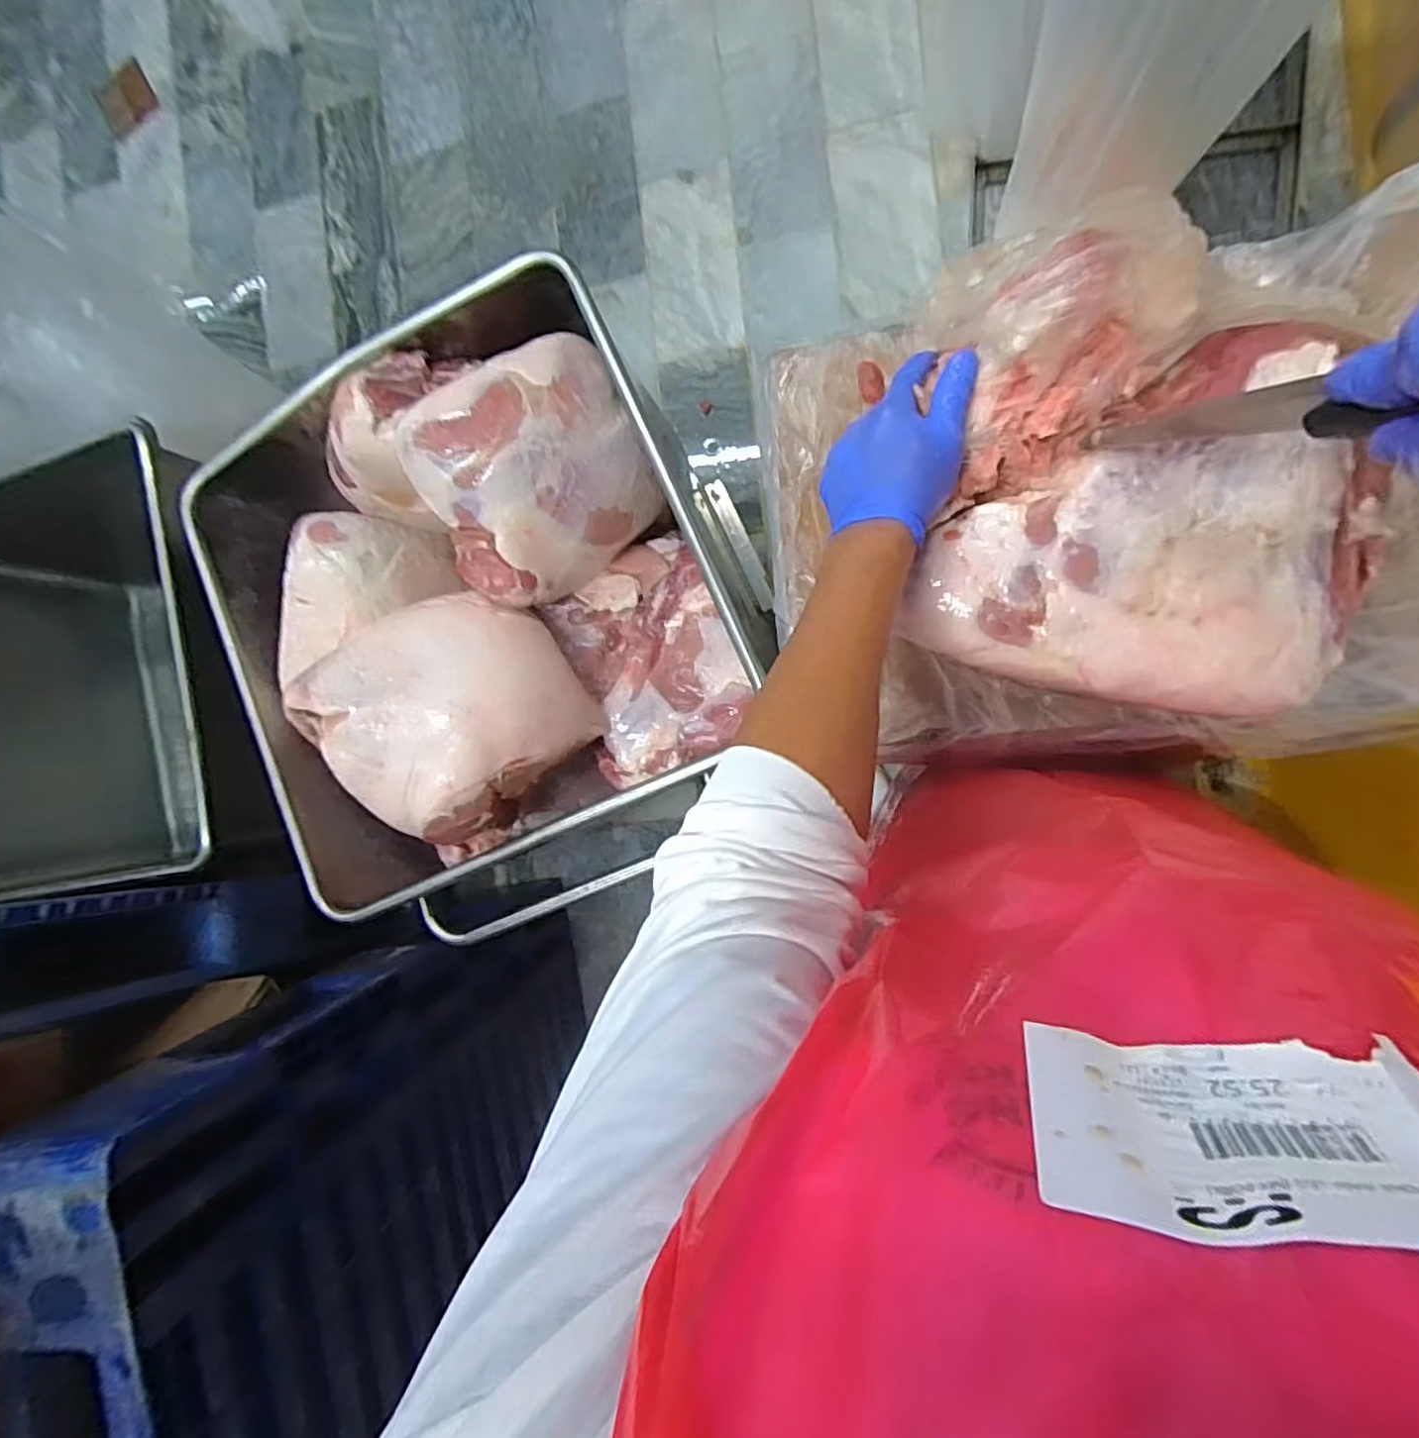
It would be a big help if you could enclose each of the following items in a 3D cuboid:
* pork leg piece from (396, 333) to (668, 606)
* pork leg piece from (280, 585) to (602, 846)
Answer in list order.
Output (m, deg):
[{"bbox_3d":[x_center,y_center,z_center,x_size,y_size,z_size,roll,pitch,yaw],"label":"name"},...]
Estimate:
[{"bbox_3d":[-0.212,-0.296,0.831,0.288,0.211,0.211,-35,83,12],"label":"pork leg piece"},{"bbox_3d":[-0.317,-0.018,0.835,0.264,0.186,0.279,0,91,13],"label":"pork leg piece"}]

